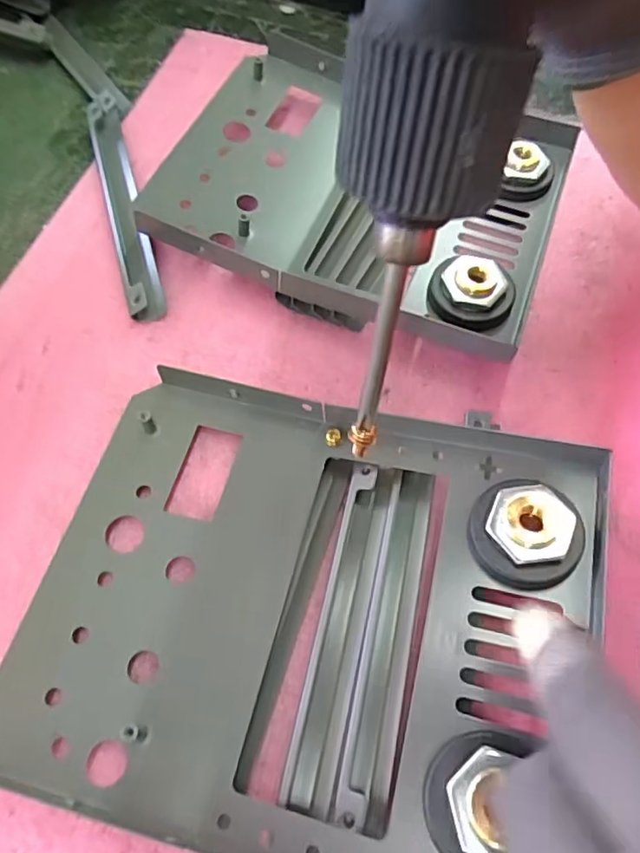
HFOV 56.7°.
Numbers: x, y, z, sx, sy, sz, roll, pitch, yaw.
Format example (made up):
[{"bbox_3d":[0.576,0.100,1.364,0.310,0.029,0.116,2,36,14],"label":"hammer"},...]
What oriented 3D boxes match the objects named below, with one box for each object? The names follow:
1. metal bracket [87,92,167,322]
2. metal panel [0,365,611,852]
[{"bbox_3d":[-0.104,-0.122,0.307,0.017,0.012,0.163,-15,65,-10],"label":"metal bracket"},{"bbox_3d":[-0.005,0.060,0.210,0.184,0.044,0.161,17,64,6],"label":"metal panel"}]

